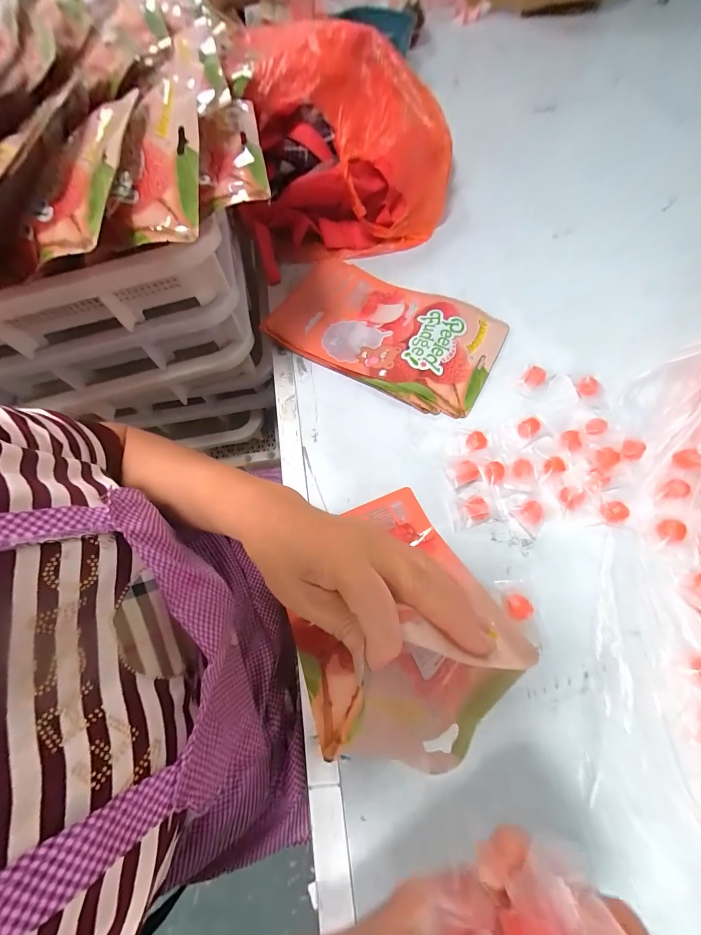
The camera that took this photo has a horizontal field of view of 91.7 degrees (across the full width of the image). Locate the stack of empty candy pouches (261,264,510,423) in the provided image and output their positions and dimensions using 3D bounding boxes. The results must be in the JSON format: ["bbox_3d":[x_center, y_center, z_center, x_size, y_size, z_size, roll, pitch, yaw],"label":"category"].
[{"bbox_3d":[0.043,-0.170,0.422,0.268,0.028,0.155,24,70,14],"label":"stack of empty candy pouches"}]

